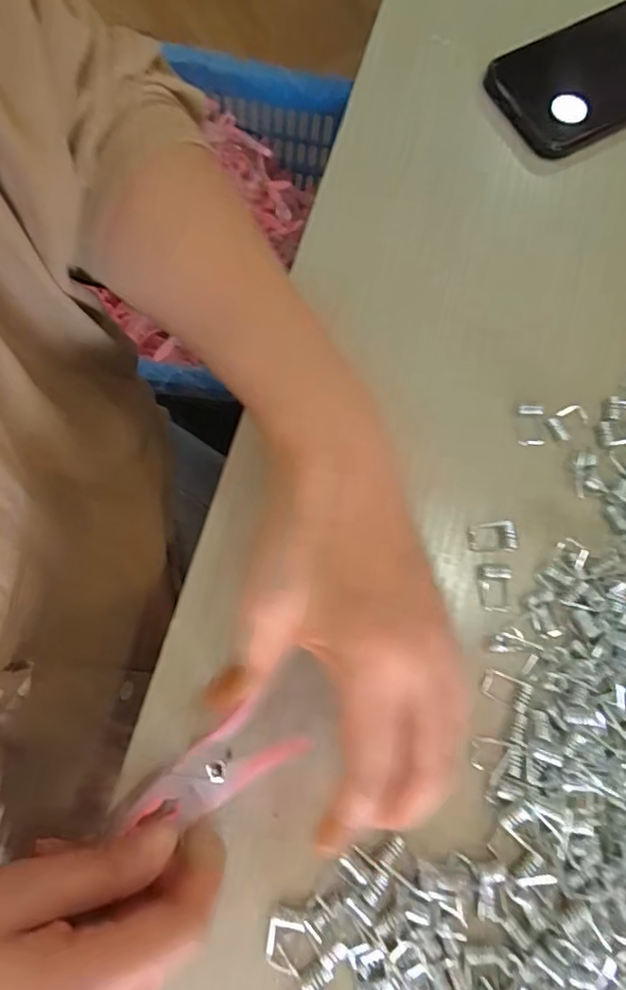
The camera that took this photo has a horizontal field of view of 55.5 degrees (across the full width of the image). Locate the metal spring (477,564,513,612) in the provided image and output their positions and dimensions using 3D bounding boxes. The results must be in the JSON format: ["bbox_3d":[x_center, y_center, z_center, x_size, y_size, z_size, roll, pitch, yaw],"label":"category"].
[{"bbox_3d":[0.090,0.045,0.292,0.017,0.006,0.023,4,75,-5],"label":"metal spring"}]

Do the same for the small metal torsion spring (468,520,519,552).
[{"bbox_3d":[0.091,0.021,0.298,0.026,0.005,0.015,2,75,-5],"label":"small metal torsion spring"}]

